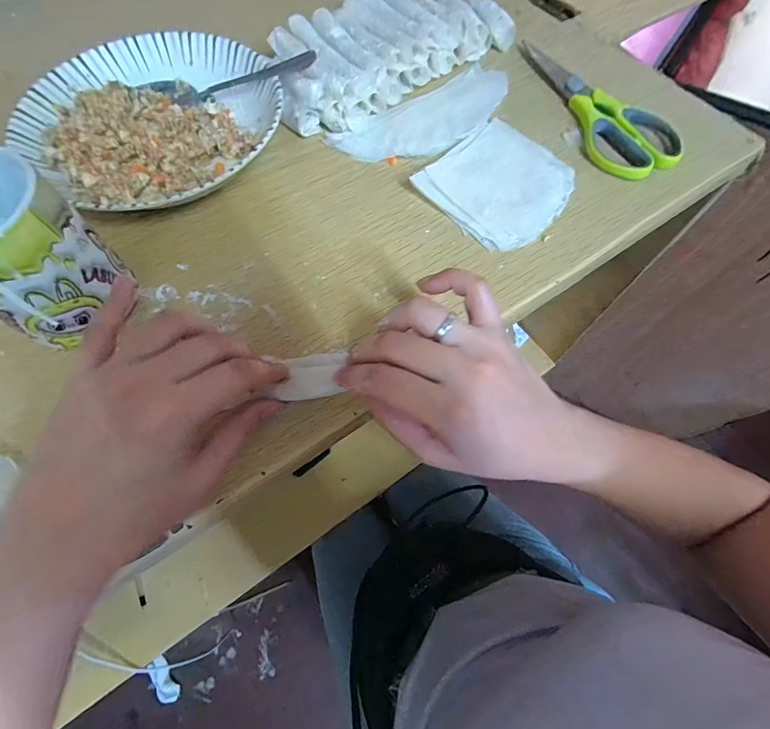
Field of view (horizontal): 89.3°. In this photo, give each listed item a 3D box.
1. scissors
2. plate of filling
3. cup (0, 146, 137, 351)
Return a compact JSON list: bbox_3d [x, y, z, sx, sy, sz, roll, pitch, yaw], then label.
[{"bbox_3d":[0.194,-0.248,0.363,0.073,0.016,0.197,-17,67,-8],"label":"scissors"},{"bbox_3d":[-0.188,-0.209,0.329,0.211,0.048,0.196,0,66,-1],"label":"plate of filling"},{"bbox_3d":[-0.217,-0.064,0.238,0.075,0.099,0.074,0,66,-1],"label":"cup"}]

